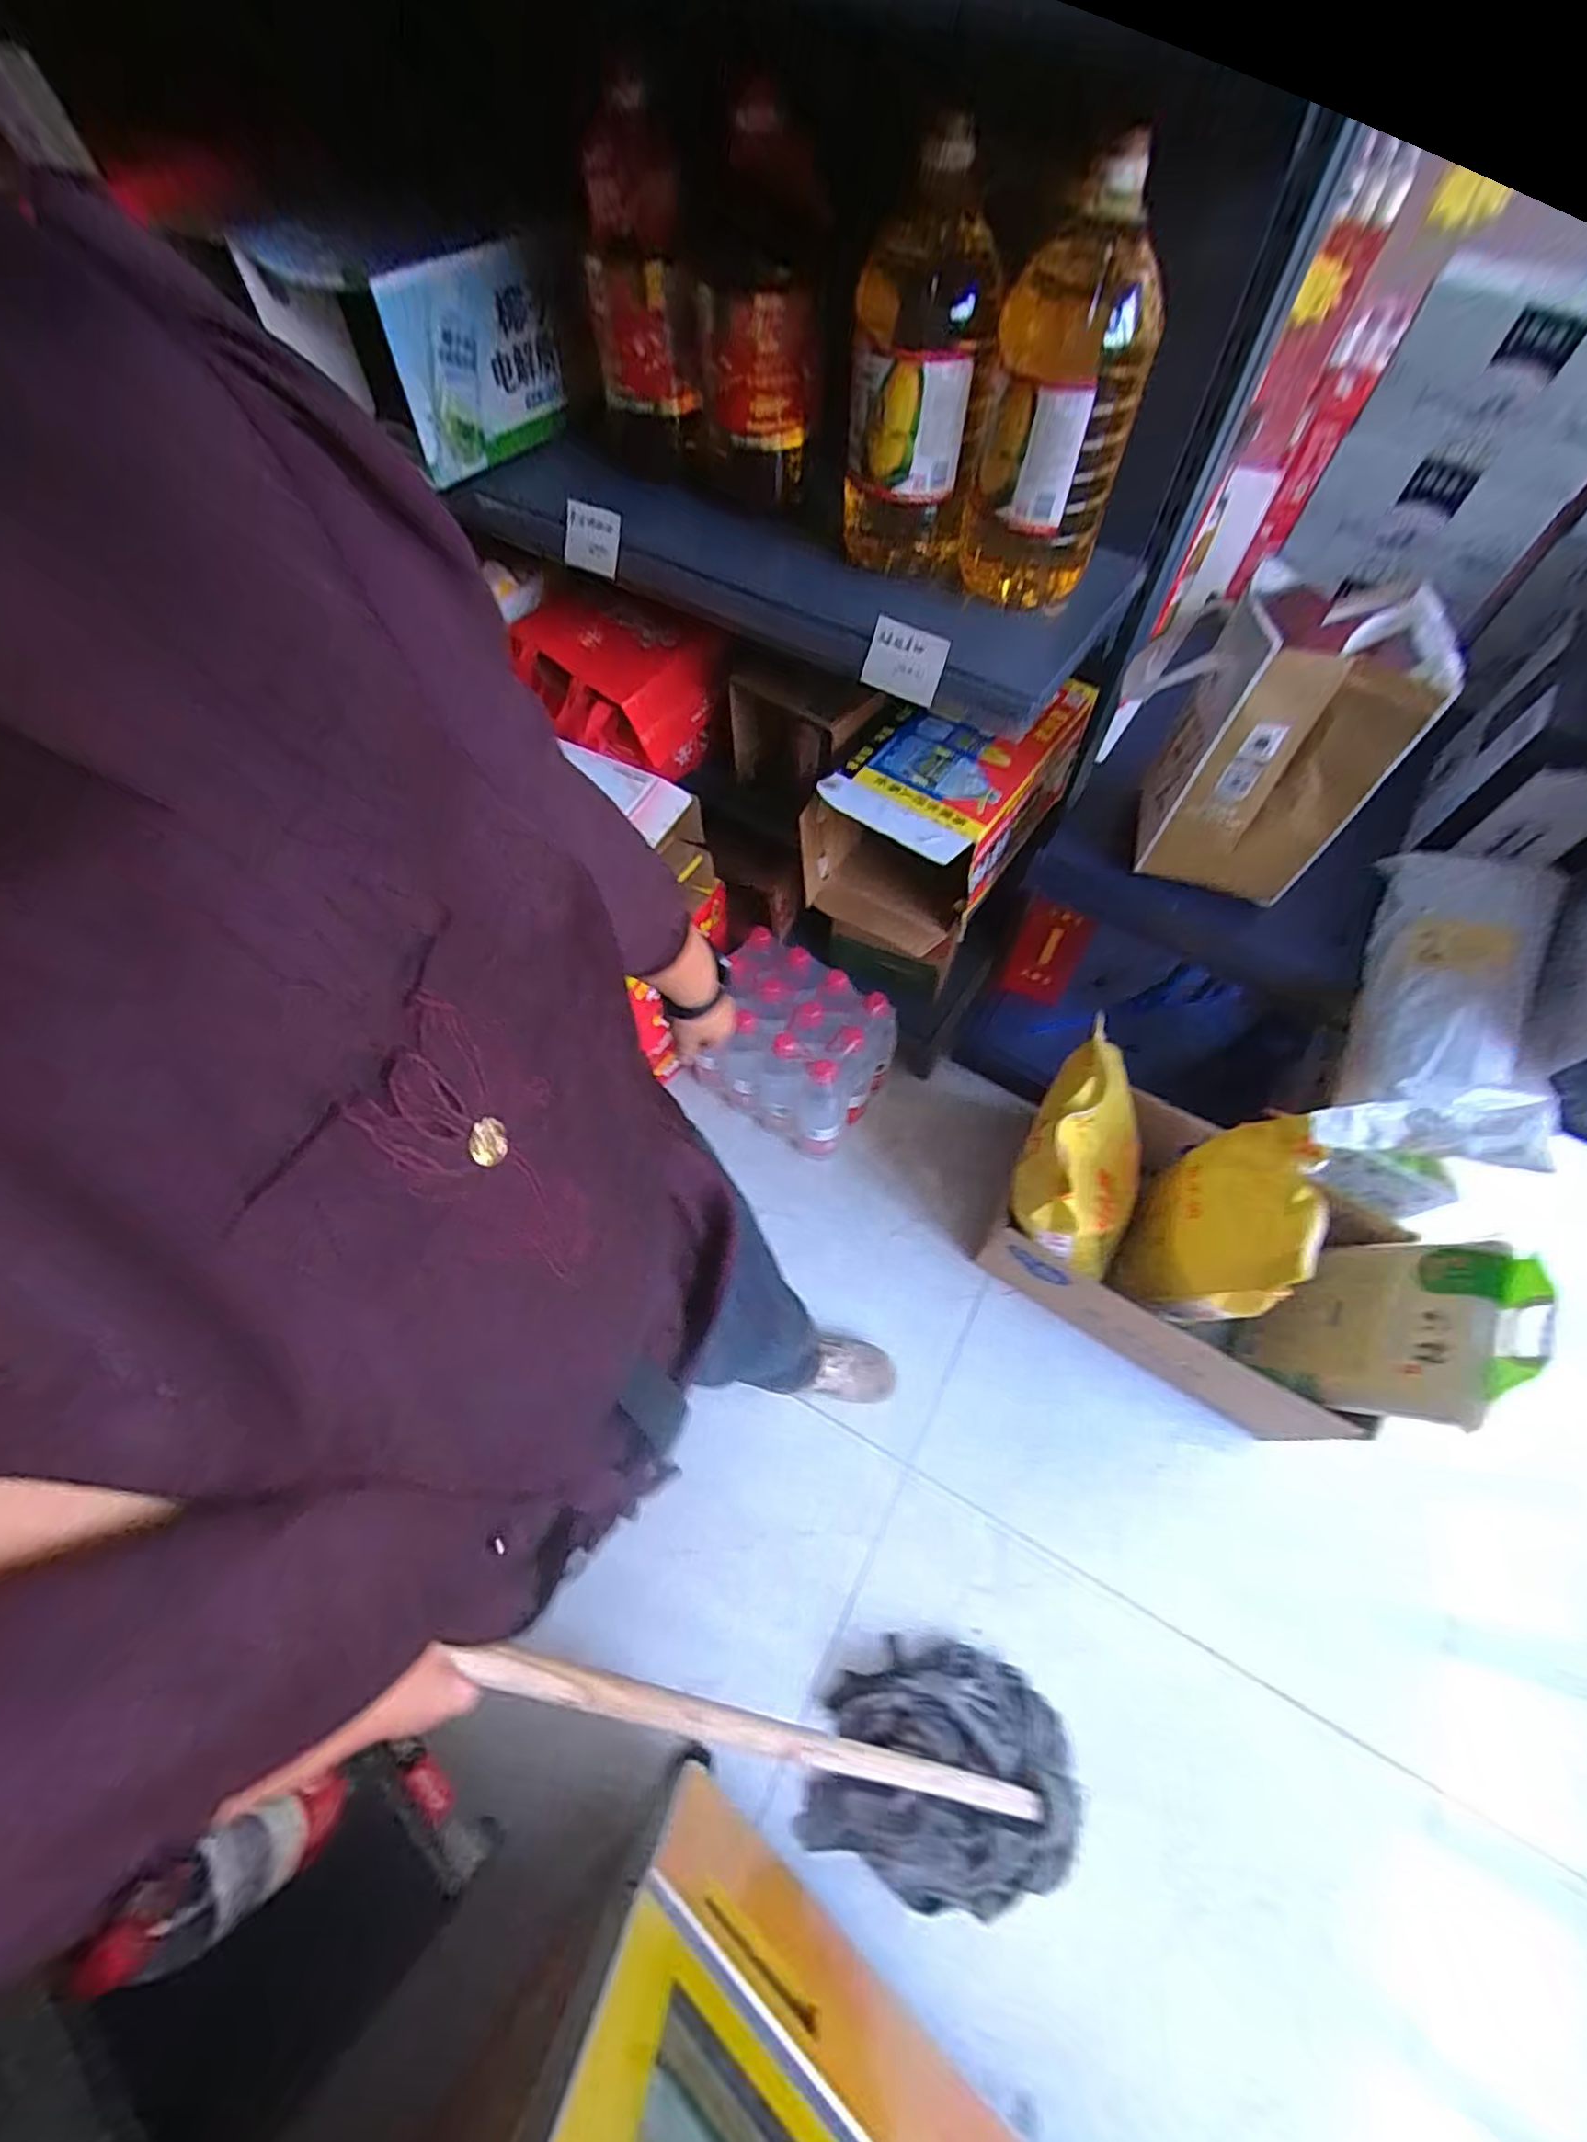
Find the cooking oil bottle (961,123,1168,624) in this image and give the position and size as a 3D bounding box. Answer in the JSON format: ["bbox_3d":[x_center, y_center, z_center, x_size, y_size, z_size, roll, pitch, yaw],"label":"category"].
[{"bbox_3d":[0.284,-0.684,0.772,0.155,0.322,0.160,5,62,3],"label":"cooking oil bottle"}]

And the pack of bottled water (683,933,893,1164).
[{"bbox_3d":[0.003,-0.045,1.368,0.325,0.277,0.241,31,66,16],"label":"pack of bottled water"}]

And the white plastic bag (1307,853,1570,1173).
[{"bbox_3d":[0.775,-0.086,0.847,0.194,0.080,0.446,17,68,27],"label":"white plastic bag"}]

